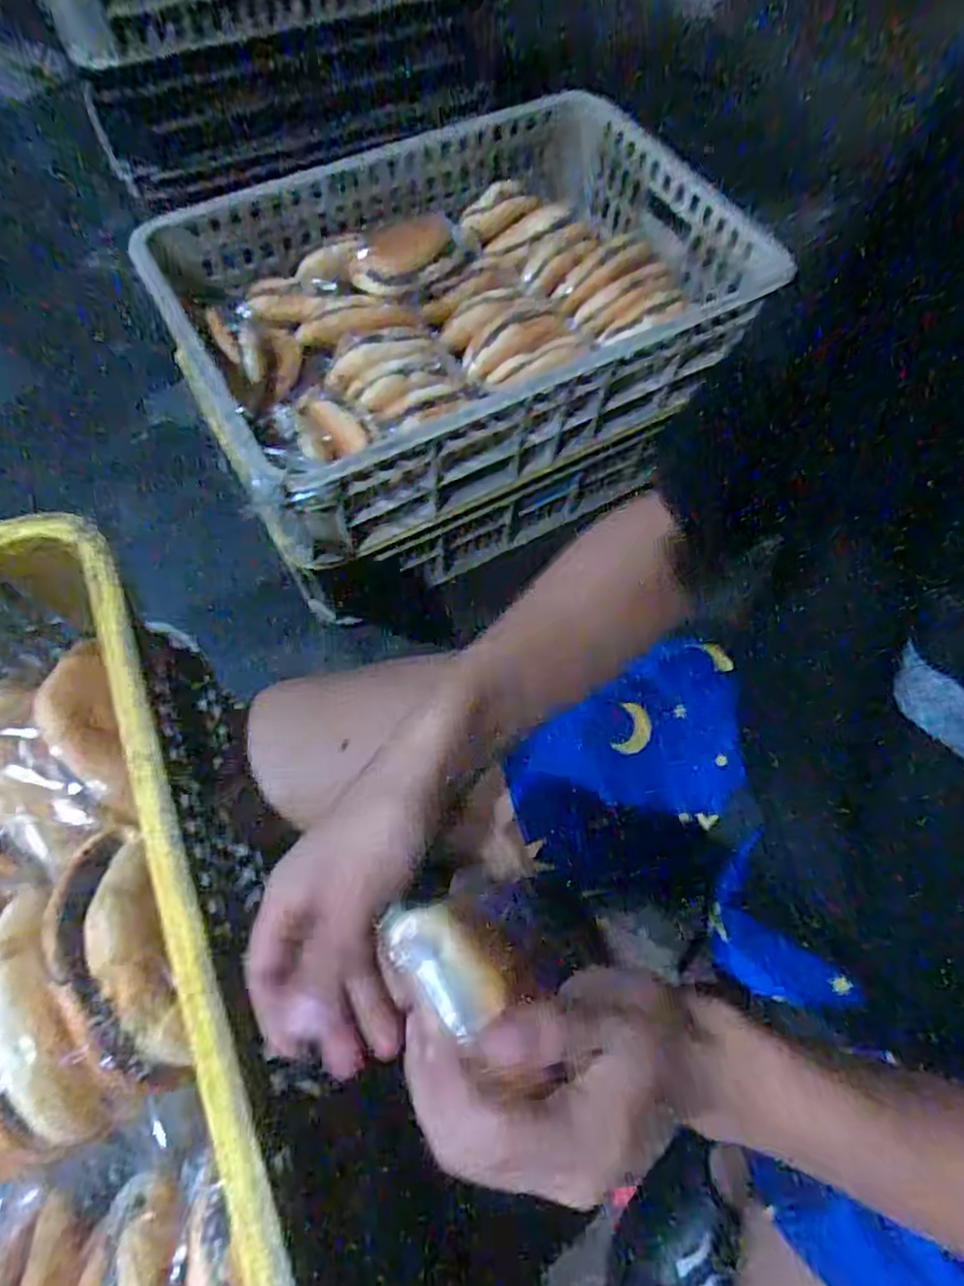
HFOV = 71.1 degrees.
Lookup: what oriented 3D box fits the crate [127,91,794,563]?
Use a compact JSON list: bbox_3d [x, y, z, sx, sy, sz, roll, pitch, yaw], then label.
[{"bbox_3d":[-0.028,-0.403,0.780,0.611,0.135,0.464,-27,67,-14],"label":"crate"}]

